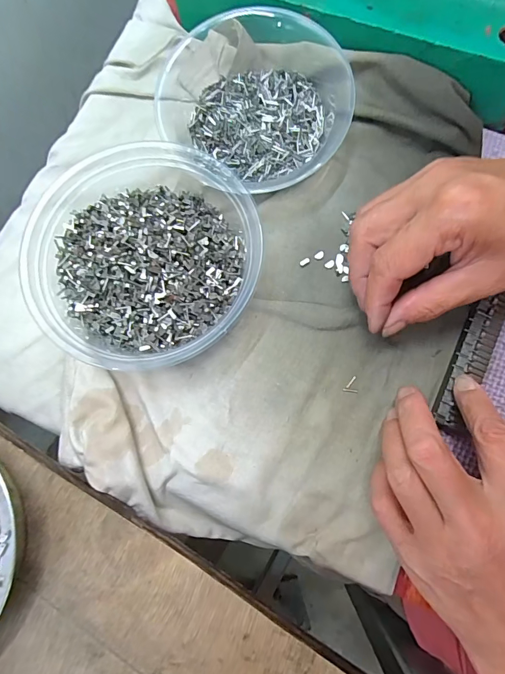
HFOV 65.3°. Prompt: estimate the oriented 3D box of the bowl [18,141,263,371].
[{"bbox_3d":[-0.061,-0.048,0.243,0.125,0.053,0.132,-1,77,3],"label":"bowl"}]

